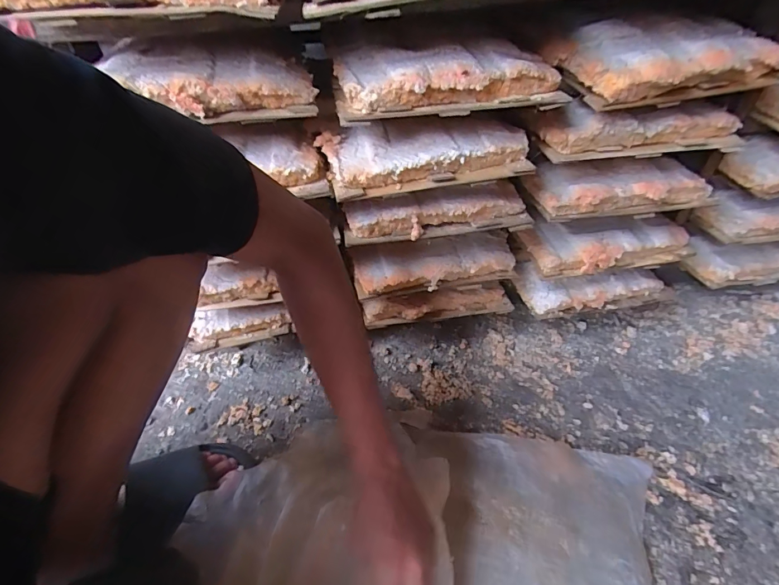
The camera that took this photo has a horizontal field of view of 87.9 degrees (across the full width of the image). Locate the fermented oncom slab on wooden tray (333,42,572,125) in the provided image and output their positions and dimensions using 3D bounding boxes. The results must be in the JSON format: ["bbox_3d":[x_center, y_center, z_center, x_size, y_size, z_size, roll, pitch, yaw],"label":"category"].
[{"bbox_3d":[0.058,-0.222,0.411,0.234,0.053,0.098,-6,44,-2],"label":"fermented oncom slab on wooden tray"}]

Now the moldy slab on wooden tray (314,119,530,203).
[{"bbox_3d":[0.038,-0.151,0.449,0.234,0.049,0.070,-8,44,-4],"label":"moldy slab on wooden tray"}]

